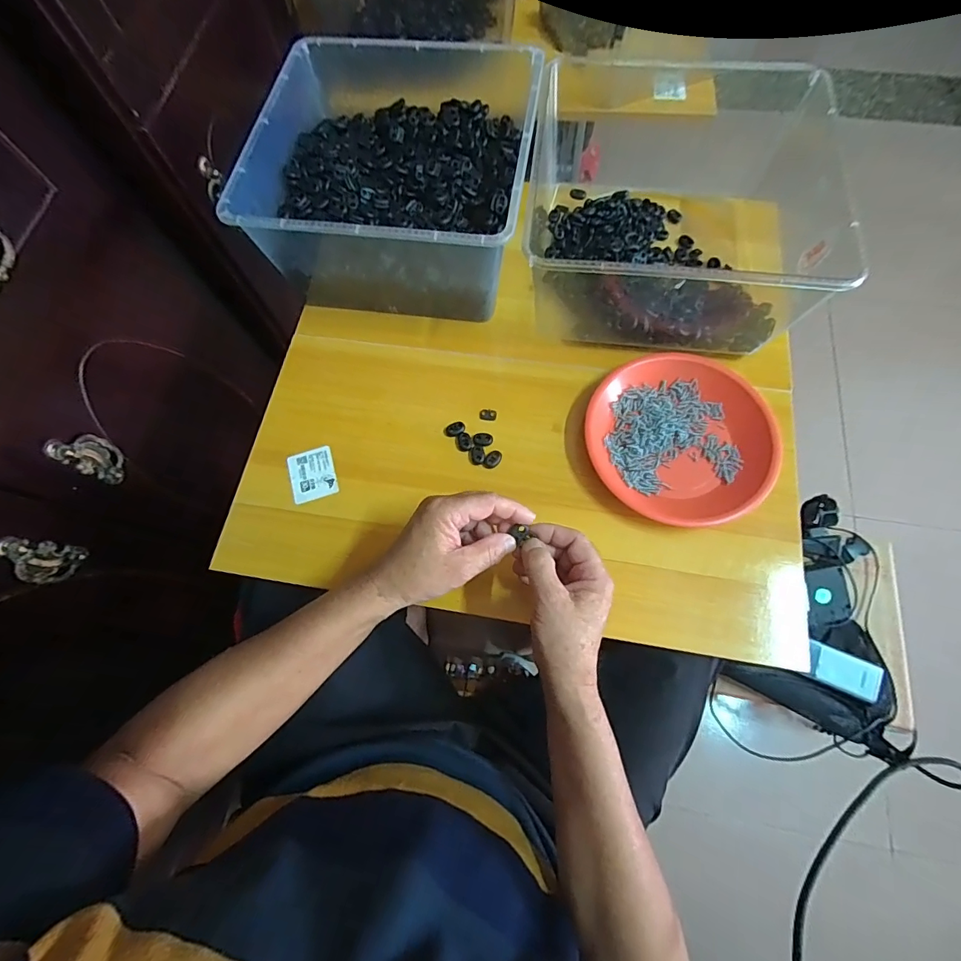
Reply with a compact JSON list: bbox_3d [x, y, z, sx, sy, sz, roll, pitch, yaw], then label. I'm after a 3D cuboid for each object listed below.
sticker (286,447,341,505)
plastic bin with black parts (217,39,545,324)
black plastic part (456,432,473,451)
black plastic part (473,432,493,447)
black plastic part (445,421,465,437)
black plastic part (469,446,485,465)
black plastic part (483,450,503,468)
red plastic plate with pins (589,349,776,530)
[{"bbox_3d":[-0.187,-0.007,0.495,0.049,0.005,0.058,-17,74,-4],"label":"sticker"},{"bbox_3d":[-0.089,-0.344,0.531,0.308,0.144,0.289,7,71,4],"label":"plastic bin with black parts"},{"bbox_3d":[-0.018,-0.043,0.496,0.017,0.004,0.022,-8,71,-2],"label":"black plastic part"},{"bbox_3d":[0.003,-0.046,0.494,0.022,0.005,0.015,-7,71,-1],"label":"black plastic part"},{"bbox_3d":[-0.029,-0.058,0.502,0.024,0.004,0.016,-27,72,-8],"label":"black plastic part"},{"bbox_3d":[-0.004,-0.028,0.491,0.017,0.005,0.022,-3,71,0],"label":"black plastic part"},{"bbox_3d":[0.013,-0.023,0.488,0.015,0.006,0.022,31,74,11],"label":"black plastic part"},{"bbox_3d":[0.209,-0.045,0.473,0.176,0.030,0.190,0,71,1],"label":"red plastic plate with pins"}]

